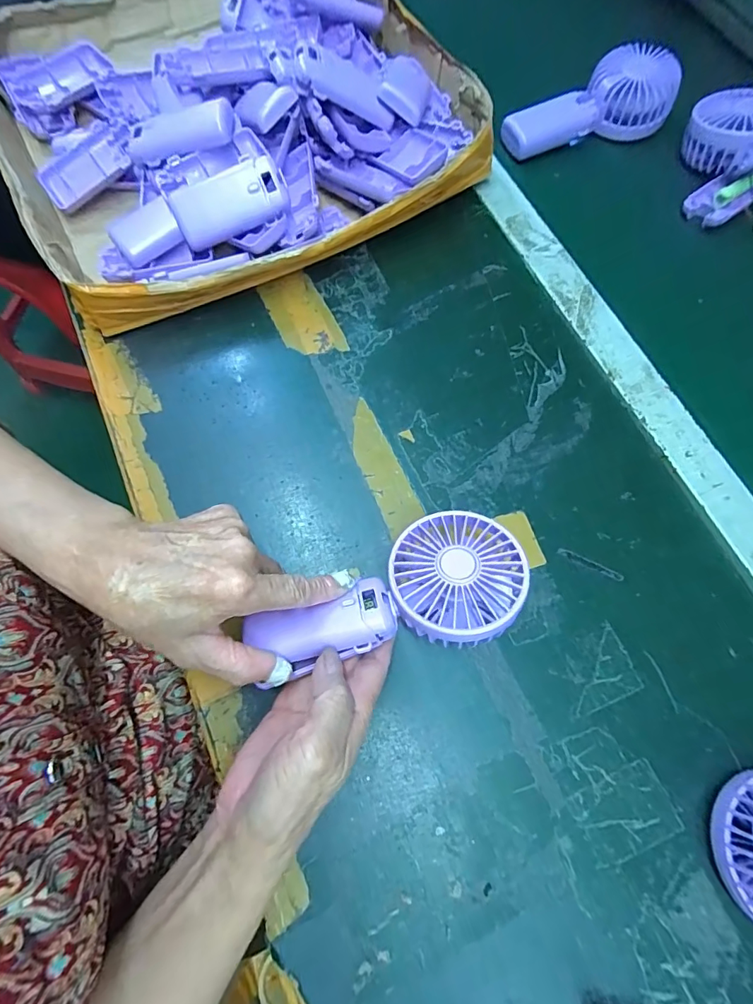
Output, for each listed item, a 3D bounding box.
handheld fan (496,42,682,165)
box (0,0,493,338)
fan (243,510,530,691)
[{"bbox_3d":[0.218,-0.398,0.464,0.166,0.048,0.078,-32,75,-12],"label":"handheld fan"},{"bbox_3d":[-0.141,-0.381,0.434,0.395,0.081,0.403,-27,74,-10],"label":"box"},{"bbox_3d":[0.009,0.061,0.287,0.172,0.031,0.081,-20,73,-7],"label":"fan"}]

